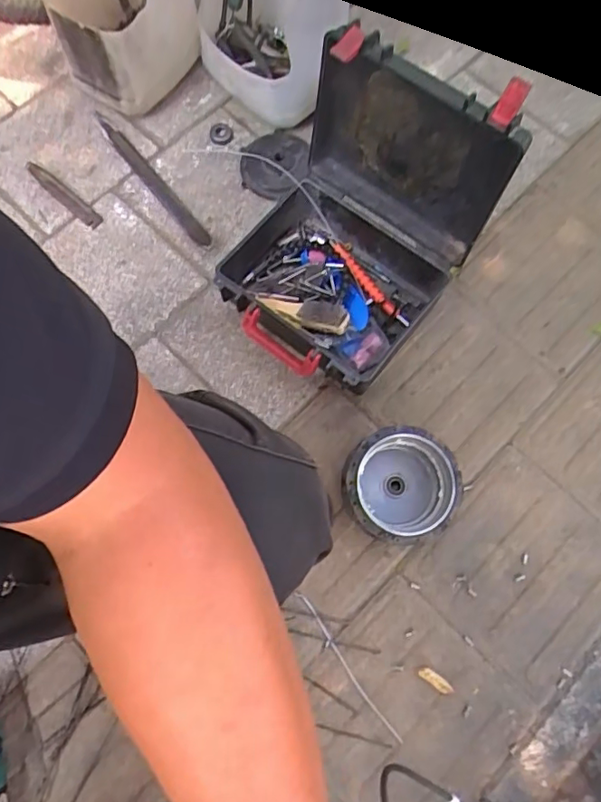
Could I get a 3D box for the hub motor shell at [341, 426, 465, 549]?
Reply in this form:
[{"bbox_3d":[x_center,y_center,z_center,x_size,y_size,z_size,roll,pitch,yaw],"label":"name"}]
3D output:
[{"bbox_3d":[0.133,0.115,0.759,0.145,0.076,0.145,0,75,-1],"label":"hub motor shell"}]

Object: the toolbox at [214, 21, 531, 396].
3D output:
[{"bbox_3d":[0.061,-0.222,0.744,0.291,0.325,0.304,34,77,8],"label":"toolbox"}]

